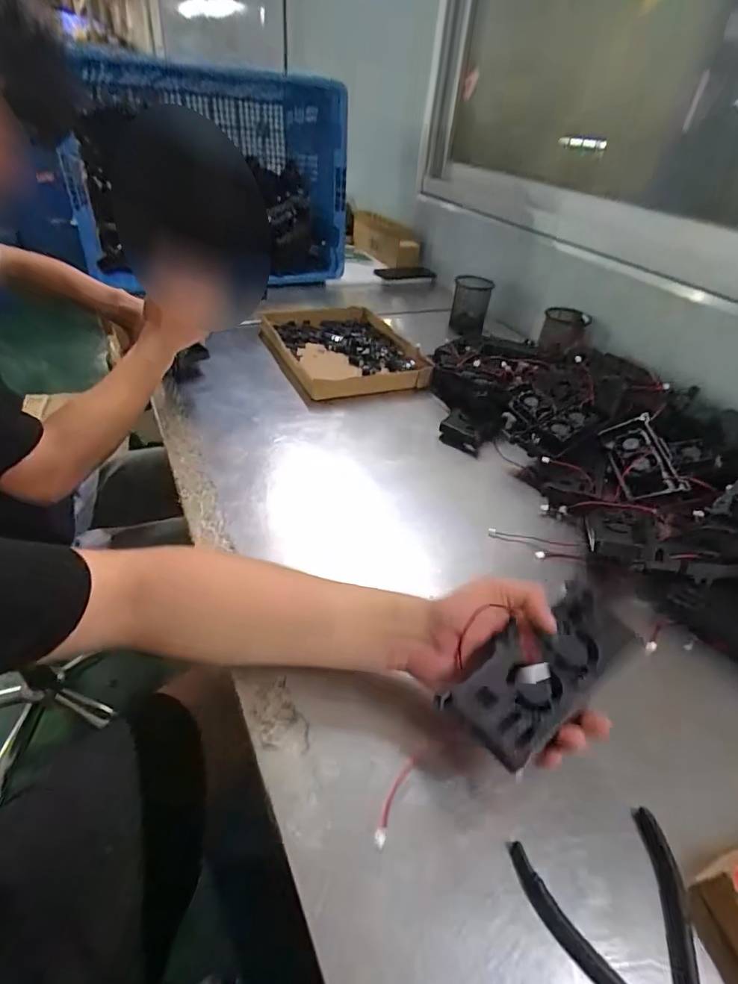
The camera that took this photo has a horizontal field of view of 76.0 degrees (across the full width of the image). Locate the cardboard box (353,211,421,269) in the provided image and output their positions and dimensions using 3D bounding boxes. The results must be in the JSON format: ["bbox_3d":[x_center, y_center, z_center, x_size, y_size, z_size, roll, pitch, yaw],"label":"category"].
[{"bbox_3d":[0.048,-0.784,1.471,0.094,0.107,0.282,-19,46,-28],"label":"cardboard box"}]

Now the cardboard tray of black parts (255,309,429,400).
[{"bbox_3d":[-0.057,-0.283,0.915,0.248,0.035,0.356,-11,43,-21],"label":"cardboard tray of black parts"}]

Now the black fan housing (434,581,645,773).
[{"bbox_3d":[0.122,0.124,0.335,0.141,0.019,0.069,-30,49,-17],"label":"black fan housing"}]

